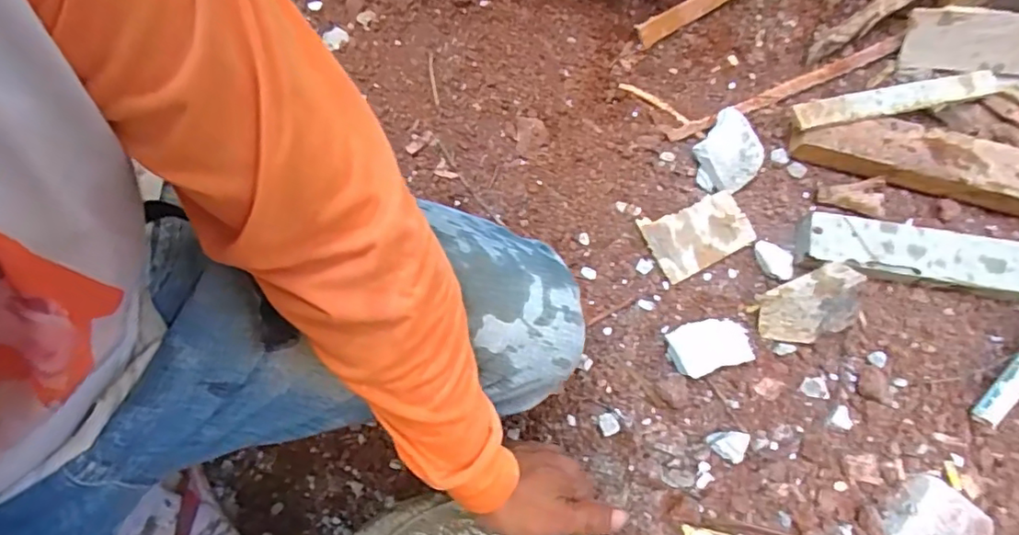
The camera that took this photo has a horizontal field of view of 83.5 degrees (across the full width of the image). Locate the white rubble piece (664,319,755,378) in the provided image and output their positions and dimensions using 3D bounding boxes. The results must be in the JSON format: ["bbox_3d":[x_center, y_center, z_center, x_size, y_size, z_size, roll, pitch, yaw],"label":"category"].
[{"bbox_3d":[0.210,0.083,0.603,0.080,0.034,0.054,-17,71,-2],"label":"white rubble piece"}]

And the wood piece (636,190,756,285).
[{"bbox_3d":[0.212,-0.040,0.647,0.114,0.010,0.078,-28,84,-7],"label":"wood piece"}]

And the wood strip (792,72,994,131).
[{"bbox_3d":[0.450,-0.194,0.658,0.249,0.014,0.030,-13,71,-1],"label":"wood strip"}]

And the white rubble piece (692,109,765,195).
[{"bbox_3d":[0.260,-0.134,0.676,0.073,0.035,0.097,37,77,14],"label":"white rubble piece"}]

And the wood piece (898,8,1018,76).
[{"bbox_3d":[0.559,-0.273,0.692,0.137,0.068,0.012,13,27,18],"label":"wood piece"}]

